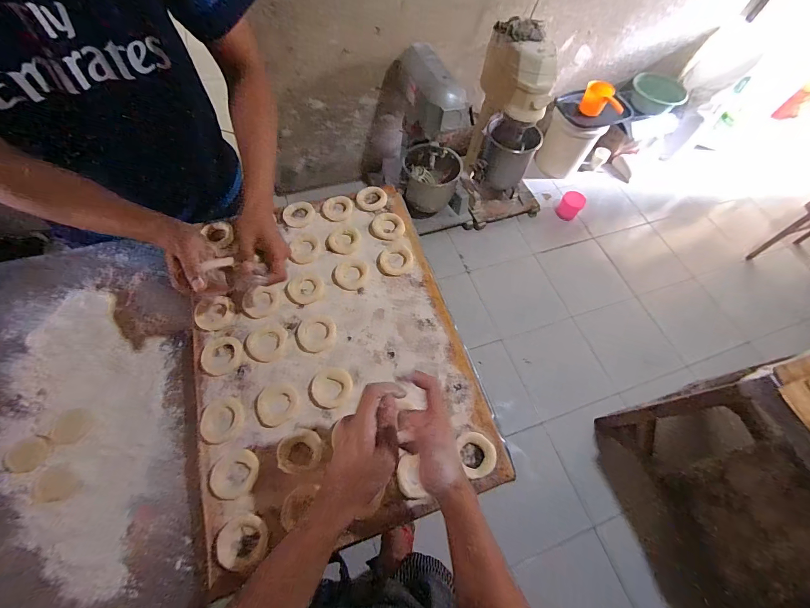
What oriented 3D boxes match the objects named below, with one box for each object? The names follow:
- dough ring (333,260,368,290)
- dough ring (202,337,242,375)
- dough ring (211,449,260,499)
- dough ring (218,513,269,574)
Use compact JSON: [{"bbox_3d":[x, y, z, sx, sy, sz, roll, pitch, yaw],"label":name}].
[{"bbox_3d":[-0.100,-0.056,0.633,0.058,0.007,0.061,2,63,-3],"label":"dough ring"},{"bbox_3d":[-0.293,0.082,0.548,0.060,0.005,0.063,2,63,-3],"label":"dough ring"},{"bbox_3d":[-0.236,0.234,0.476,0.060,0.006,0.061,2,63,-3],"label":"dough ring"},{"bbox_3d":[-0.208,0.306,0.441,0.059,0.007,0.060,2,63,-3],"label":"dough ring"}]

